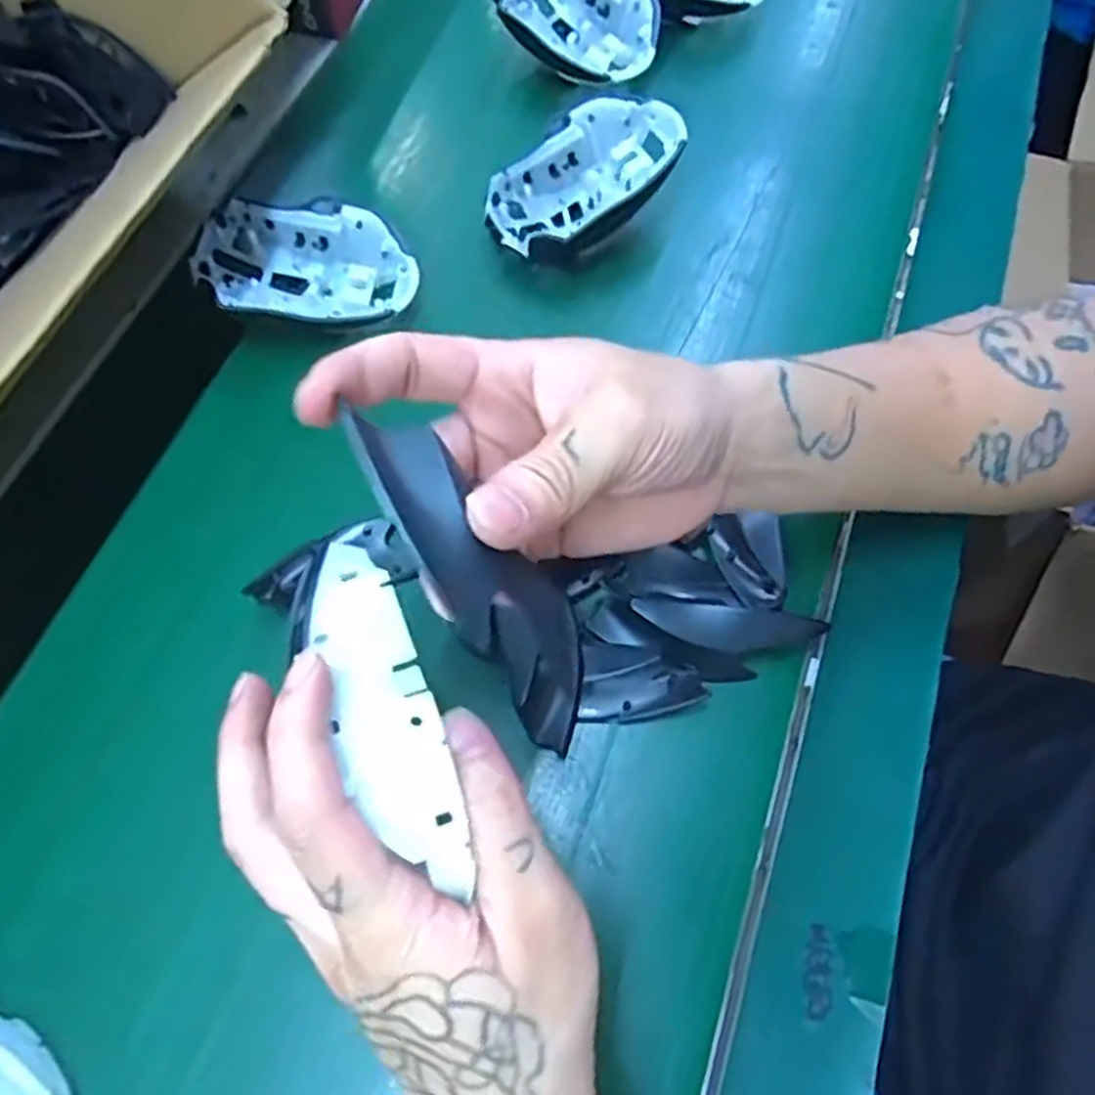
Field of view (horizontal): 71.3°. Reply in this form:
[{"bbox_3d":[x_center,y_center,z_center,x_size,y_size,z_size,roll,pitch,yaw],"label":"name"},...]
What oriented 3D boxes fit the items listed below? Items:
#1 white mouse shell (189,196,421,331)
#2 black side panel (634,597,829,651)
[{"bbox_3d":[-0.128,-0.147,0.412,0.115,0.036,0.072,2,65,1],"label":"white mouse shell"},{"bbox_3d":[0.077,0.034,0.330,0.079,0.015,0.023,12,65,6],"label":"black side panel"}]

